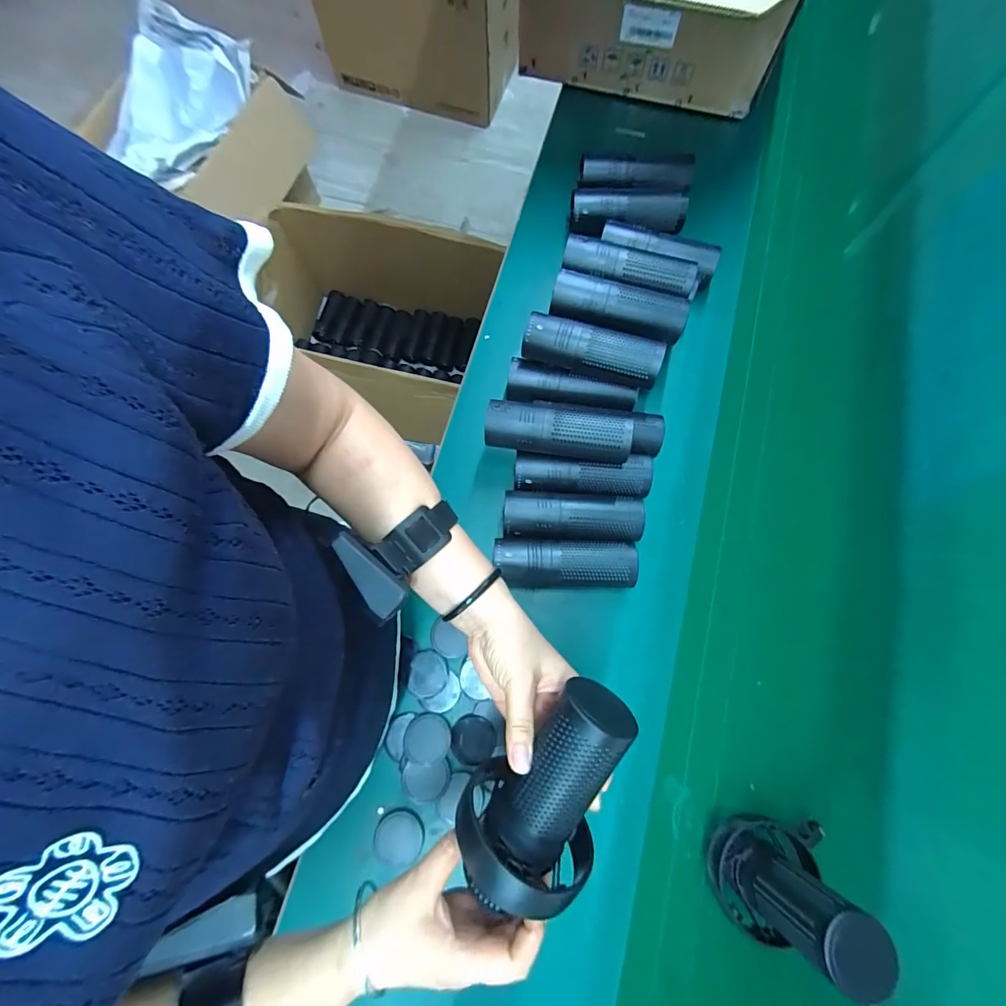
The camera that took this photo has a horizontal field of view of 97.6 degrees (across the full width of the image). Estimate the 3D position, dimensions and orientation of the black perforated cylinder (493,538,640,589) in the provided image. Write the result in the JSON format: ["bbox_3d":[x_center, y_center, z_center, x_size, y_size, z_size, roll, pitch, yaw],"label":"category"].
[{"bbox_3d":[0.073,0.072,0.519,0.161,0.046,0.054,0,75,2],"label":"black perforated cylinder"}]

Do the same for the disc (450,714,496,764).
[{"bbox_3d":[-0.033,0.264,0.491,0.049,0.007,0.049,0,75,2],"label":"disc"}]

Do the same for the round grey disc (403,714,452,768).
[{"bbox_3d":[-0.083,0.259,0.483,0.050,0.011,0.049,0,75,2],"label":"round grey disc"}]

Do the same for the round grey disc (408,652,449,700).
[{"bbox_3d":[-0.085,0.195,0.503,0.043,0.004,0.050,-1,75,1],"label":"round grey disc"}]

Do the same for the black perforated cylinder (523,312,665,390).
[{"bbox_3d":[0.105,-0.180,0.524,0.162,0.042,0.043,16,76,6],"label":"black perforated cylinder"}]

